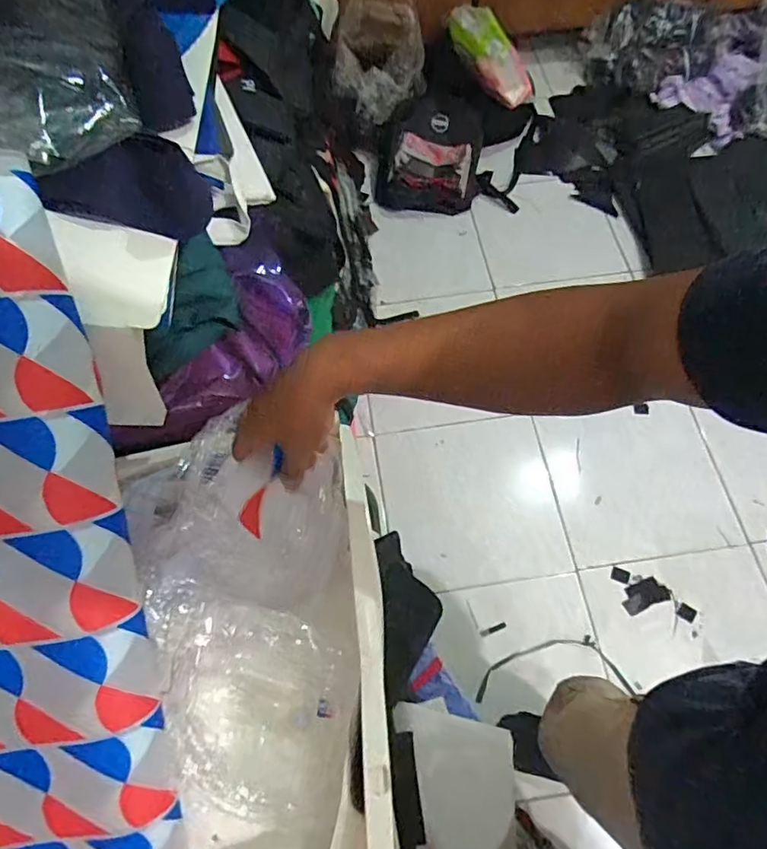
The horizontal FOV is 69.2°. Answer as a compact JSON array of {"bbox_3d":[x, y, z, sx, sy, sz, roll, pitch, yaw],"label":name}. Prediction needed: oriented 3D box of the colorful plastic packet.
[{"bbox_3d":[0.326,-1.063,1.615,0.111,0.377,0.070,-34,61,29],"label":"colorful plastic packet"}]

